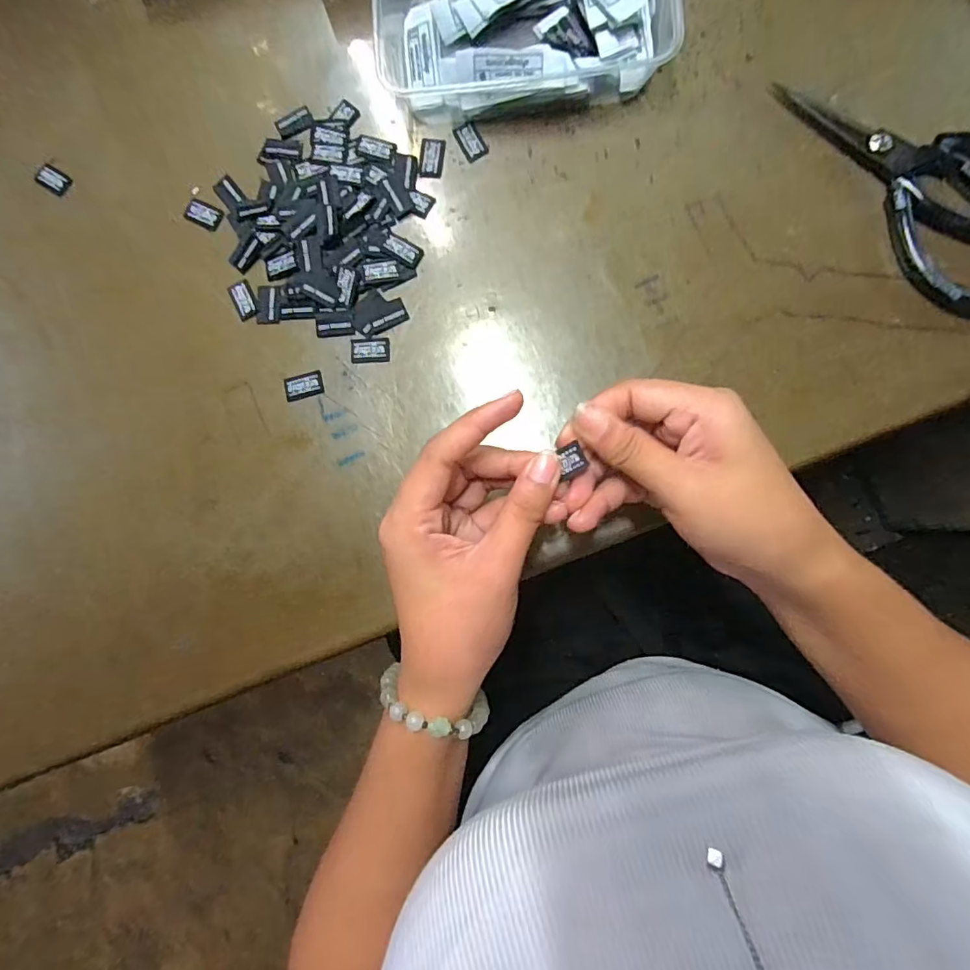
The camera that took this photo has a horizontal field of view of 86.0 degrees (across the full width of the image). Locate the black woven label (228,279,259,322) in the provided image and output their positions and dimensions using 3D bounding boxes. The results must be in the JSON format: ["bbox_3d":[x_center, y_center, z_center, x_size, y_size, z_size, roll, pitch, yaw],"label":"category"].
[{"bbox_3d":[-0.155,-0.119,0.332,0.014,0.004,0.026,-22,84,3],"label":"black woven label"}]

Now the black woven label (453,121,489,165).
[{"bbox_3d":[-0.009,-0.217,0.327,0.015,0.004,0.026,-26,84,3],"label":"black woven label"}]

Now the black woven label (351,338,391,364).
[{"bbox_3d":[-0.071,-0.084,0.322,0.024,0.004,0.015,-2,86,5],"label":"black woven label"}]

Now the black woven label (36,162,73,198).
[{"bbox_3d":[-0.289,-0.204,0.348,0.022,0.004,0.015,32,82,-6],"label":"black woven label"}]

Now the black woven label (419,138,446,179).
[{"bbox_3d":[-0.033,-0.207,0.330,0.014,0.004,0.025,7,89,1],"label":"black woven label"}]

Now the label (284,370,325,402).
[{"bbox_3d":[-0.113,-0.062,0.324,0.024,0.004,0.015,-14,85,4],"label":"label"}]

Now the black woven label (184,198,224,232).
[{"bbox_3d":[-0.183,-0.175,0.336,0.027,0.004,0.015,29,89,6],"label":"black woven label"}]

